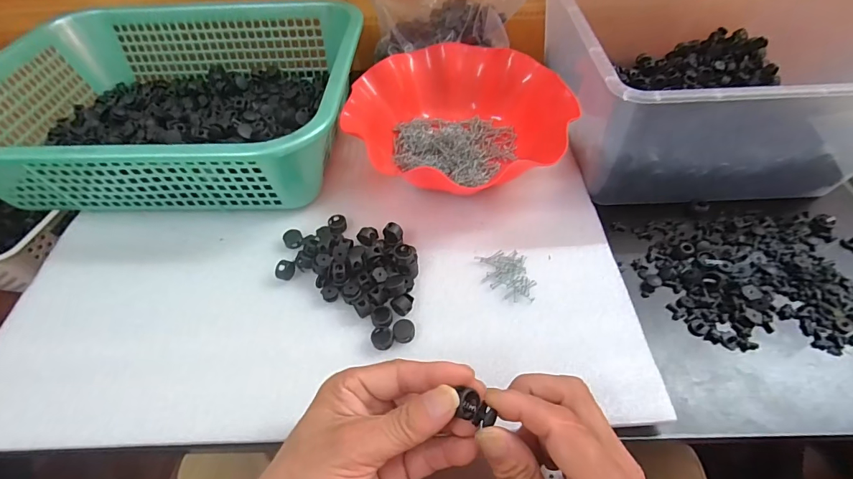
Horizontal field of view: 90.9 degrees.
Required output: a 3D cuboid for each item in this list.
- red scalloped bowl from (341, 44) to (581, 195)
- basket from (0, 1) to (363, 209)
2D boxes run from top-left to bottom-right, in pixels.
[{"bbox_3d":[0.035,-0.128,0.453,0.222,0.059,0.201,-19,54,-12],"label":"red scalloped bowl"},{"bbox_3d":[-0.265,-0.159,0.462,0.386,0.097,0.280,2,52,3],"label":"basket"}]

